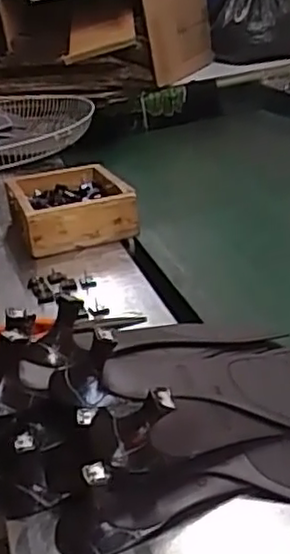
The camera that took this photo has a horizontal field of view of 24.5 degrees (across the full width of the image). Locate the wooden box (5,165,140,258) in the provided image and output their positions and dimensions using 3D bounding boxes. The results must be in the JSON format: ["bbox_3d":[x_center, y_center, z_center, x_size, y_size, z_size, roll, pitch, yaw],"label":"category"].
[{"bbox_3d":[-0.107,-0.098,0.961,0.158,0.067,0.192,-15,26,-15],"label":"wooden box"}]

